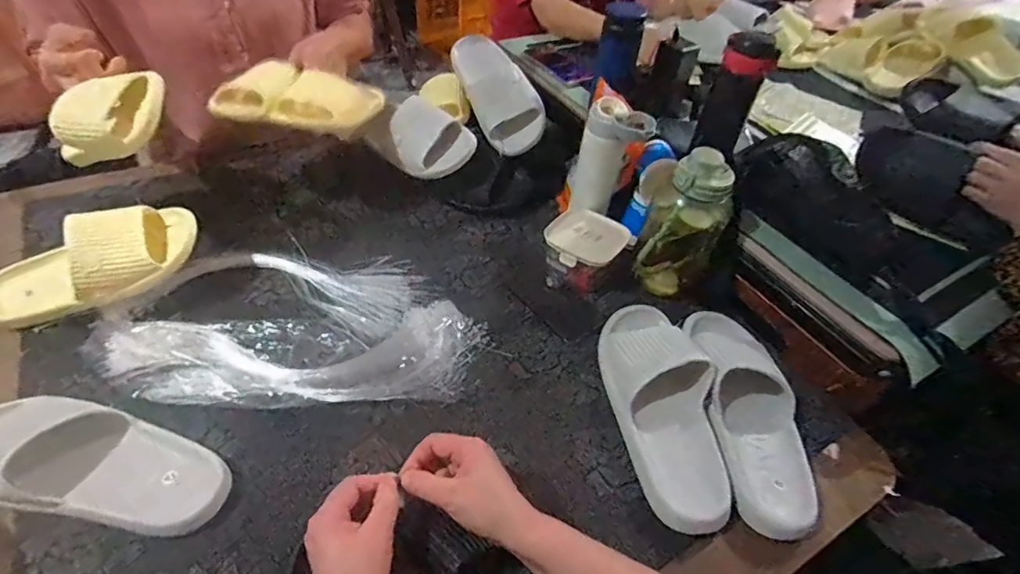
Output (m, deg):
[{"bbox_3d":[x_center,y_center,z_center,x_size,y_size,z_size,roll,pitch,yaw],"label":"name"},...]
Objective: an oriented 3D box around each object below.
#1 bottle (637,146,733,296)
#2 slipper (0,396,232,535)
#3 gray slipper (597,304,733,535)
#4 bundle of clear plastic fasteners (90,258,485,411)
[{"bbox_3d":[0.247,-0.086,0.723,0.112,0.205,0.091,27,49,19],"label":"bottle"},{"bbox_3d":[-0.413,0.164,0.500,0.273,0.066,0.108,10,46,2],"label":"slipper"},{"bbox_3d":[0.179,0.128,0.609,0.107,0.071,0.293,-3,47,-9],"label":"gray slipper"},{"bbox_3d":[-0.261,0.040,0.664,0.443,0.034,0.237,1,46,-6],"label":"bundle of clear plastic fasteners"}]

